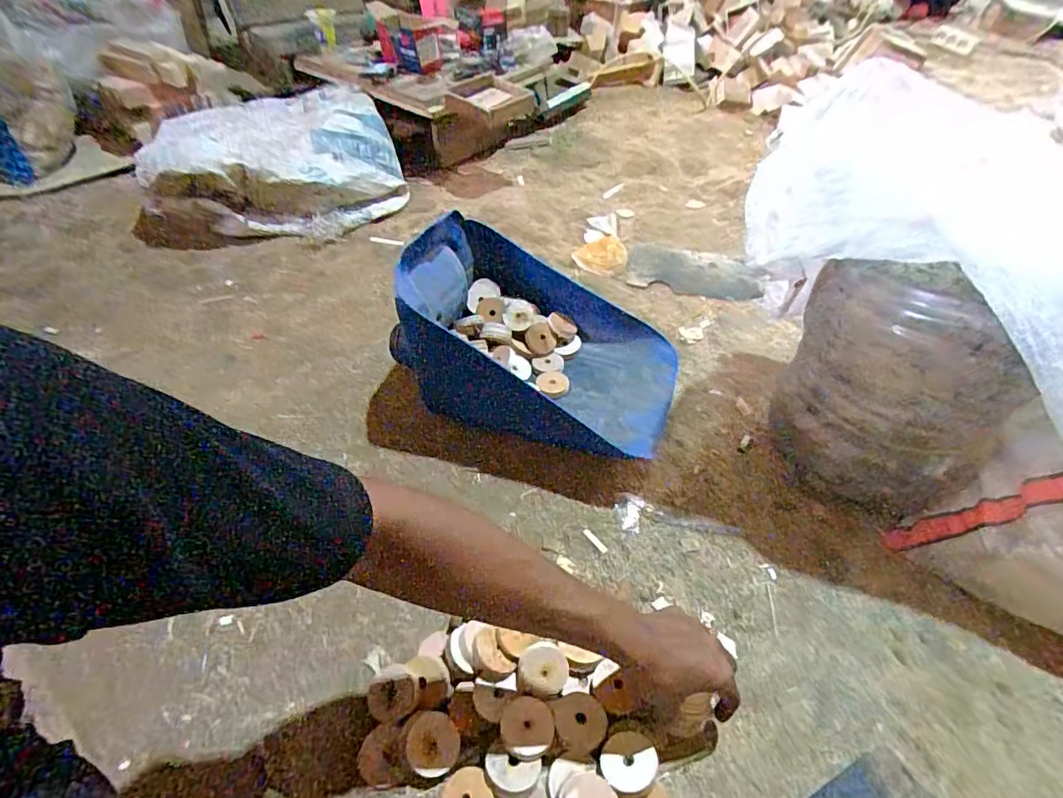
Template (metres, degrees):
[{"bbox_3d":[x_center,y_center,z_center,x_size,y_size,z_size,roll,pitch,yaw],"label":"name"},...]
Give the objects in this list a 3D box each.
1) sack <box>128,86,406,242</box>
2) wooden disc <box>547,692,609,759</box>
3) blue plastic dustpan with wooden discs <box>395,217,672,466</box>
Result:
[{"bbox_3d":[-0.496,-0.458,1.034,0.485,0.196,0.262,-20,51,-18],"label":"sack"},{"bbox_3d":[0.048,0.318,0.509,0.053,0.005,0.054,0,48,0],"label":"wooden disc"},{"bbox_3d":[0.030,-0.102,0.794,0.397,0.210,0.284,9,48,8],"label":"blue plastic dustpan with wooden discs"}]

